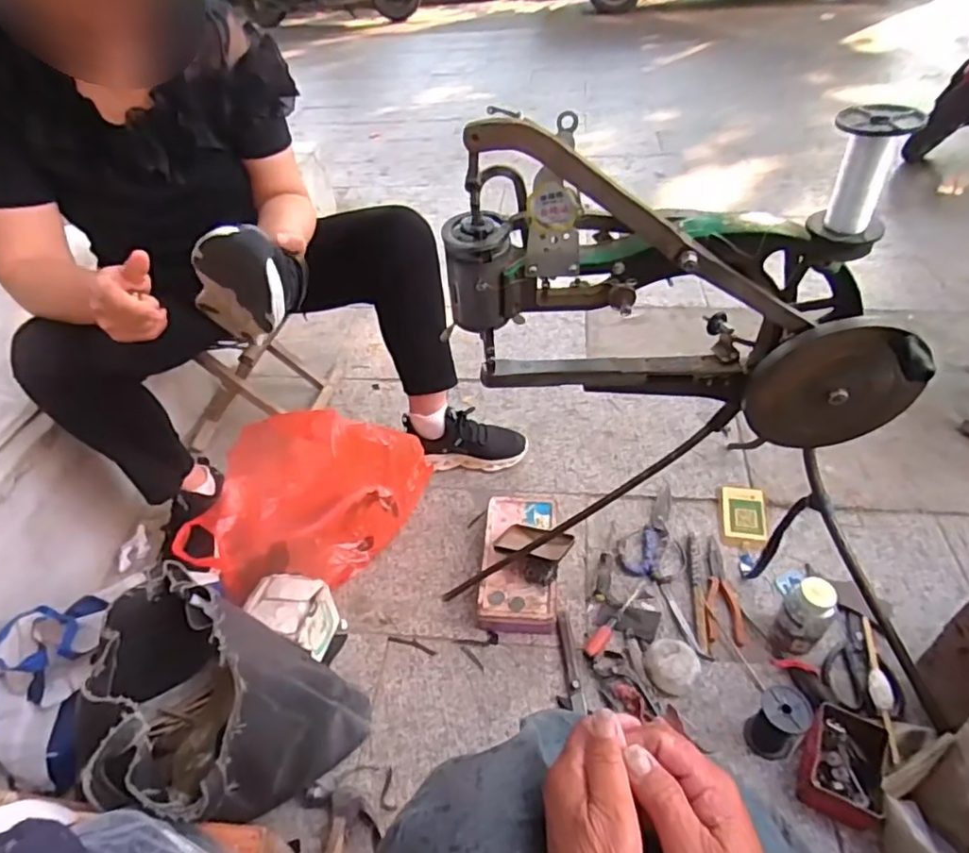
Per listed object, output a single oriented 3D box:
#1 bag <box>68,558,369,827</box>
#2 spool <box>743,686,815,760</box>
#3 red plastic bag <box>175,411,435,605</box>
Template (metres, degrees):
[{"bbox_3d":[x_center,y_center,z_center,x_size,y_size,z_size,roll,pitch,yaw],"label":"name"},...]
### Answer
[{"bbox_3d":[-0.335,0.331,0.733,0.310,0.254,0.240,20,49,25],"label":"bag"},{"bbox_3d":[0.369,0.366,0.762,0.070,0.087,0.057,-36,51,-29],"label":"spool"},{"bbox_3d":[-0.287,0.122,0.974,0.392,0.242,0.181,-8,43,-3],"label":"red plastic bag"}]

